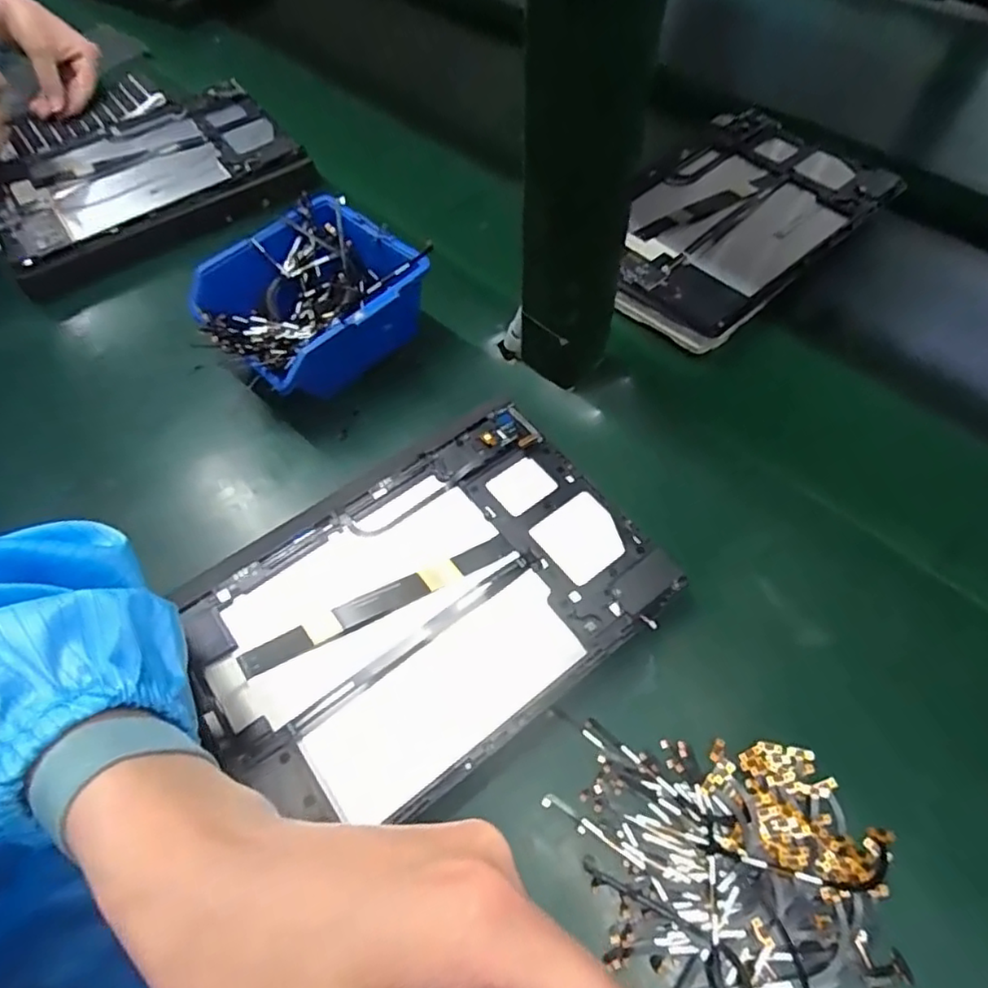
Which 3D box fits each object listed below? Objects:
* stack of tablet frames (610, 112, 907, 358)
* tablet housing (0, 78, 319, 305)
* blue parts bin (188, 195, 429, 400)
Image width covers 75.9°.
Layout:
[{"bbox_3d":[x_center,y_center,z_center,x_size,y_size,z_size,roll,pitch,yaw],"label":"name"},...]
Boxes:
[{"bbox_3d":[0.174,-0.212,0.484,0.250,0.015,0.155,-40,66,-18],"label":"stack of tablet frames"},{"bbox_3d":[-0.298,-0.271,0.539,0.241,0.025,0.170,-33,61,-19],"label":"tablet housing"},{"bbox_3d":[-0.119,-0.124,0.424,0.116,0.063,0.125,38,68,22],"label":"blue parts bin"}]

